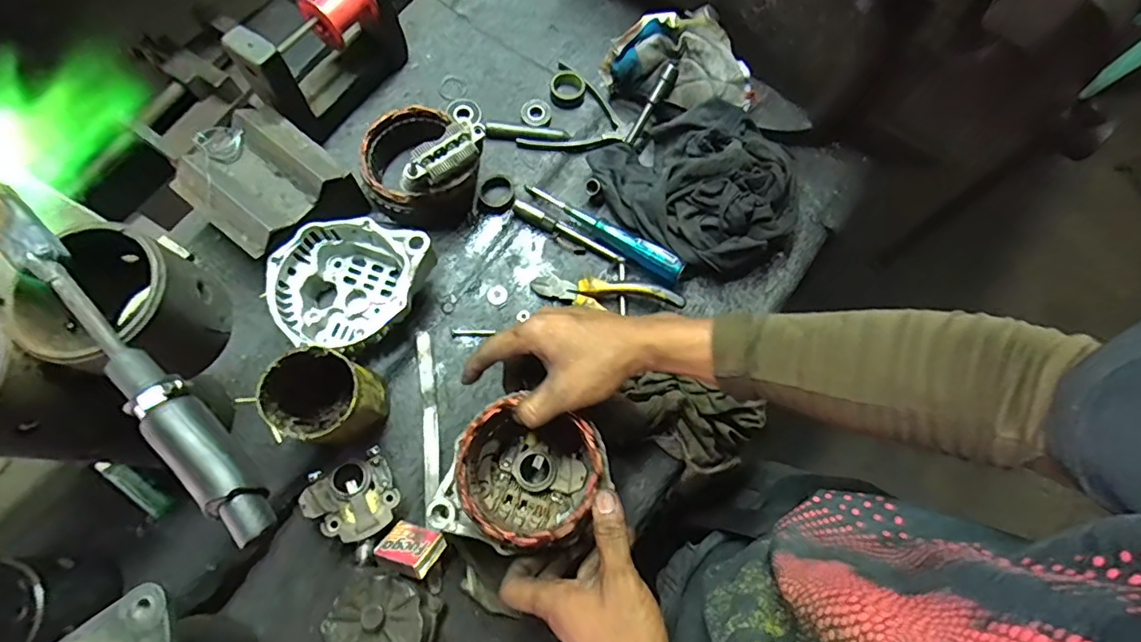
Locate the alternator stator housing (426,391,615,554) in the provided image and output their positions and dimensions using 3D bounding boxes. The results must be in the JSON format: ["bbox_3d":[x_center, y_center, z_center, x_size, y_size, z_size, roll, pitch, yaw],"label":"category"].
[{"bbox_3d":[-0.037,0.127,0.443,0.118,0.078,0.119,0,73,-1],"label":"alternator stator housing"}]

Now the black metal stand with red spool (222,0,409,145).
[{"bbox_3d":[-0.243,-0.272,0.555,0.054,0.150,0.182,30,75,8],"label":"black metal stand with red spool"}]

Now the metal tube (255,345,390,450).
[{"bbox_3d":[-0.211,0.068,0.460,0.081,0.103,0.069,1,73,-1],"label":"metal tube"}]

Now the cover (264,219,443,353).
[{"bbox_3d":[-0.210,-0.031,0.514,0.132,0.071,0.127,20,74,5],"label":"cover"}]

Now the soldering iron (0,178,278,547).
[{"bbox_3d":[-0.254,0.013,0.298,0.027,0.030,0.266,-43,79,-13],"label":"soldering iron"}]

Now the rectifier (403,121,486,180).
[{"bbox_3d":[-0.115,-0.157,0.492,0.084,0.019,0.032,-43,79,-13],"label":"rectifier"}]

